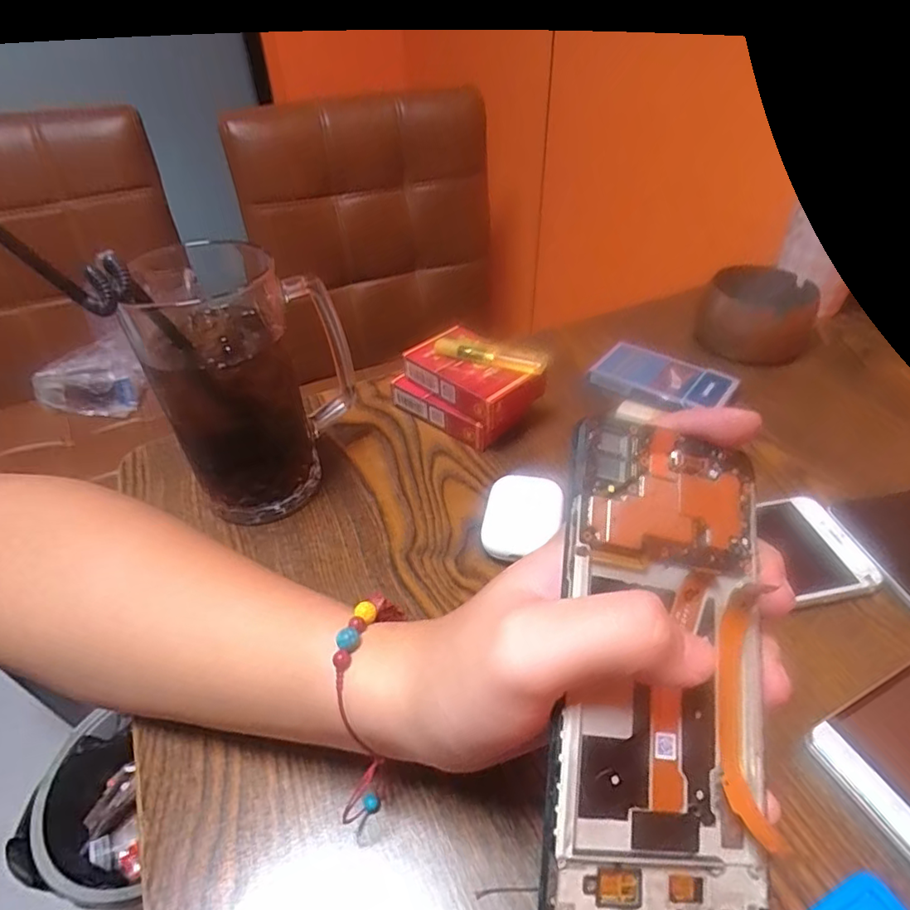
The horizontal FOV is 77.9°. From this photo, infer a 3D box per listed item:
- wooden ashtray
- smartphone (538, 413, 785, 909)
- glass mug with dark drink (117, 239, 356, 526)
[{"bbox_3d":[0.253,-0.117,0.473,0.085,0.051,0.076,14,44,17],"label":"wooden ashtray"},{"bbox_3d":[0.066,0.064,0.175,0.072,0.005,0.147,13,72,-13],"label":"smartphone"},{"bbox_3d":[-0.113,-0.046,0.331,0.100,0.156,0.088,-10,43,-9],"label":"glass mug with dark drink"}]

